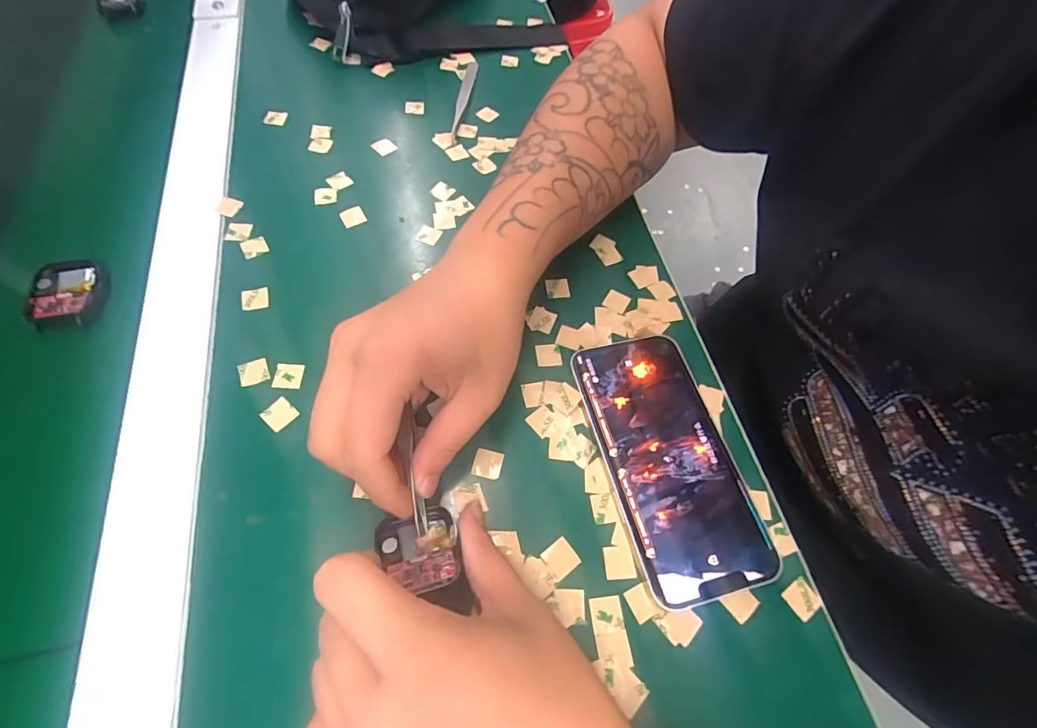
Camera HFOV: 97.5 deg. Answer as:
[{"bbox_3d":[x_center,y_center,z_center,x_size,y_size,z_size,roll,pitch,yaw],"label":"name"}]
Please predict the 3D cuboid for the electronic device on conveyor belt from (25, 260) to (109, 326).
[{"bbox_3d":[-0.274,-0.044,0.277,0.040,0.009,0.044,-11,64,-10],"label":"electronic device on conveyor belt"}]

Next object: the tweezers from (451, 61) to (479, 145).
[{"bbox_3d":[-0.046,-0.229,0.390,0.010,0.008,0.115,6,62,-1],"label":"tweezers"}]

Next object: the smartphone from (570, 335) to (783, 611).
[{"bbox_3d":[0.082,0.050,0.254,0.071,0.009,0.142,-12,64,-10],"label":"smartphone"}]

